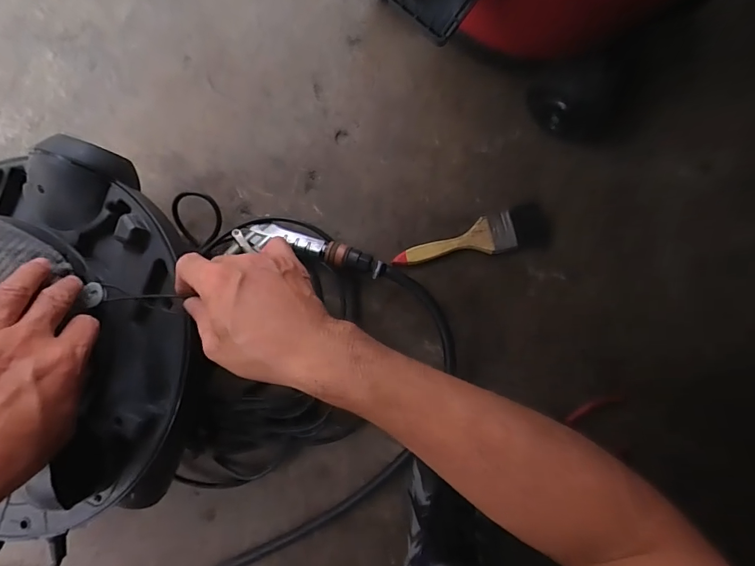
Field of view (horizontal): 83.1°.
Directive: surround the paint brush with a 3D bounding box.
[{"bbox_3d":[0.115,-0.054,0.517,0.189,0.014,0.050,-12,88,1],"label":"paint brush"}]

